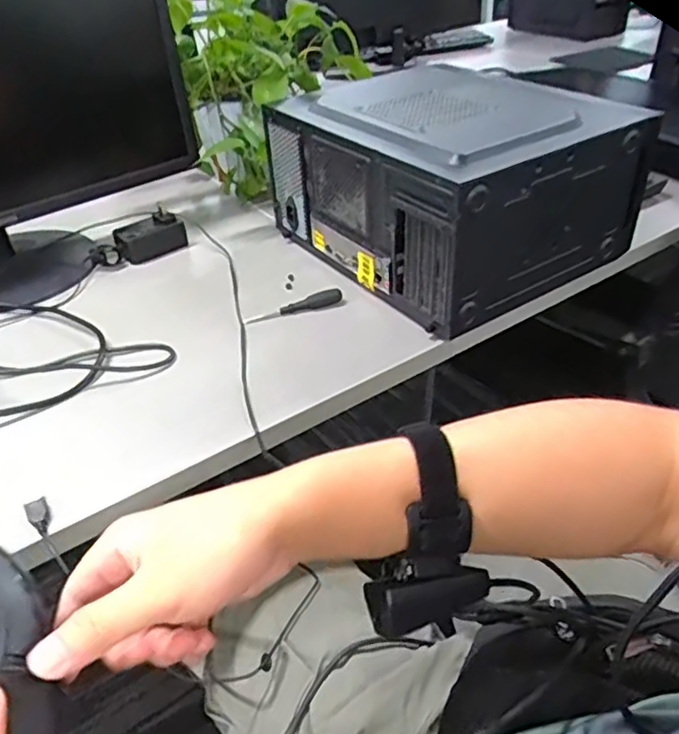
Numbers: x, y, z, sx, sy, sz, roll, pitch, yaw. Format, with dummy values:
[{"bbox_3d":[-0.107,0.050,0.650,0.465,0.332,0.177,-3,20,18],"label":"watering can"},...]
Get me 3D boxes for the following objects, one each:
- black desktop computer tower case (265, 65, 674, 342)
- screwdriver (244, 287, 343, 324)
[{"bbox_3d":[0.147,-0.221,0.753,0.326,0.194,0.347,-23,42,-24],"label":"black desktop computer tower case"},{"bbox_3d":[-0.052,-0.067,0.713,0.111,0.020,0.016,-18,40,0],"label":"screwdriver"}]

